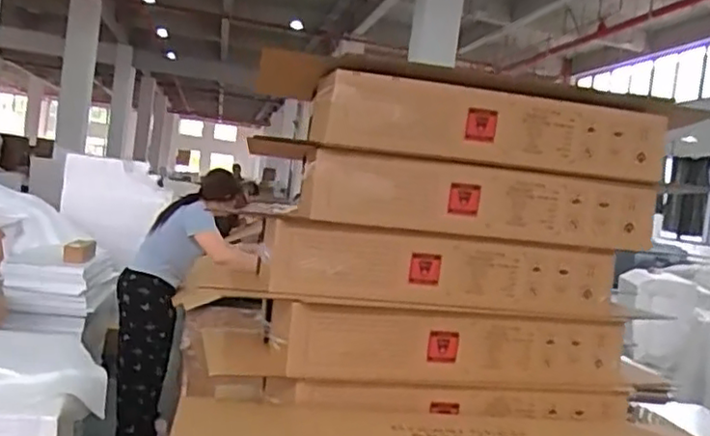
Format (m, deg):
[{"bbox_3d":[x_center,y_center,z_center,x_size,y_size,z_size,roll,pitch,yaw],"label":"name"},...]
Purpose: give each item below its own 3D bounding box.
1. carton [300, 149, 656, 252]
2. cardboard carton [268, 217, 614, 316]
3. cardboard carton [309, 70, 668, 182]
[{"bbox_3d":[0.354,-0.036,1.789,0.952,0.181,0.232,7,3,-13],"label":"carton"},{"bbox_3d":[0.246,0.155,1.756,0.914,0.209,0.214,7,3,-18],"label":"cardboard carton"},{"bbox_3d":[0.364,-0.228,1.784,0.977,0.181,0.297,7,3,-13],"label":"cardboard carton"}]

